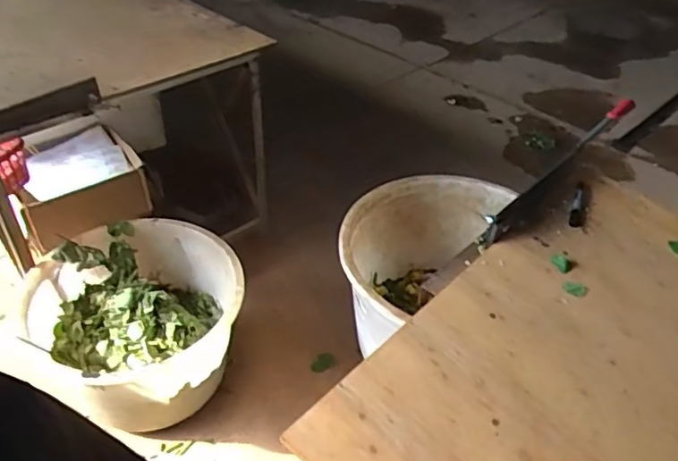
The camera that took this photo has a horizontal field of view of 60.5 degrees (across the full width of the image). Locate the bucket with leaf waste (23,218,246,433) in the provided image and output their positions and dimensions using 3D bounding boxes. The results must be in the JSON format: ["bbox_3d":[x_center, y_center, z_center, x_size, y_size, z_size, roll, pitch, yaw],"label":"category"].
[{"bbox_3d":[-0.559,0.263,1.694,0.580,0.328,0.525,33,47,30],"label":"bucket with leaf waste"}]

